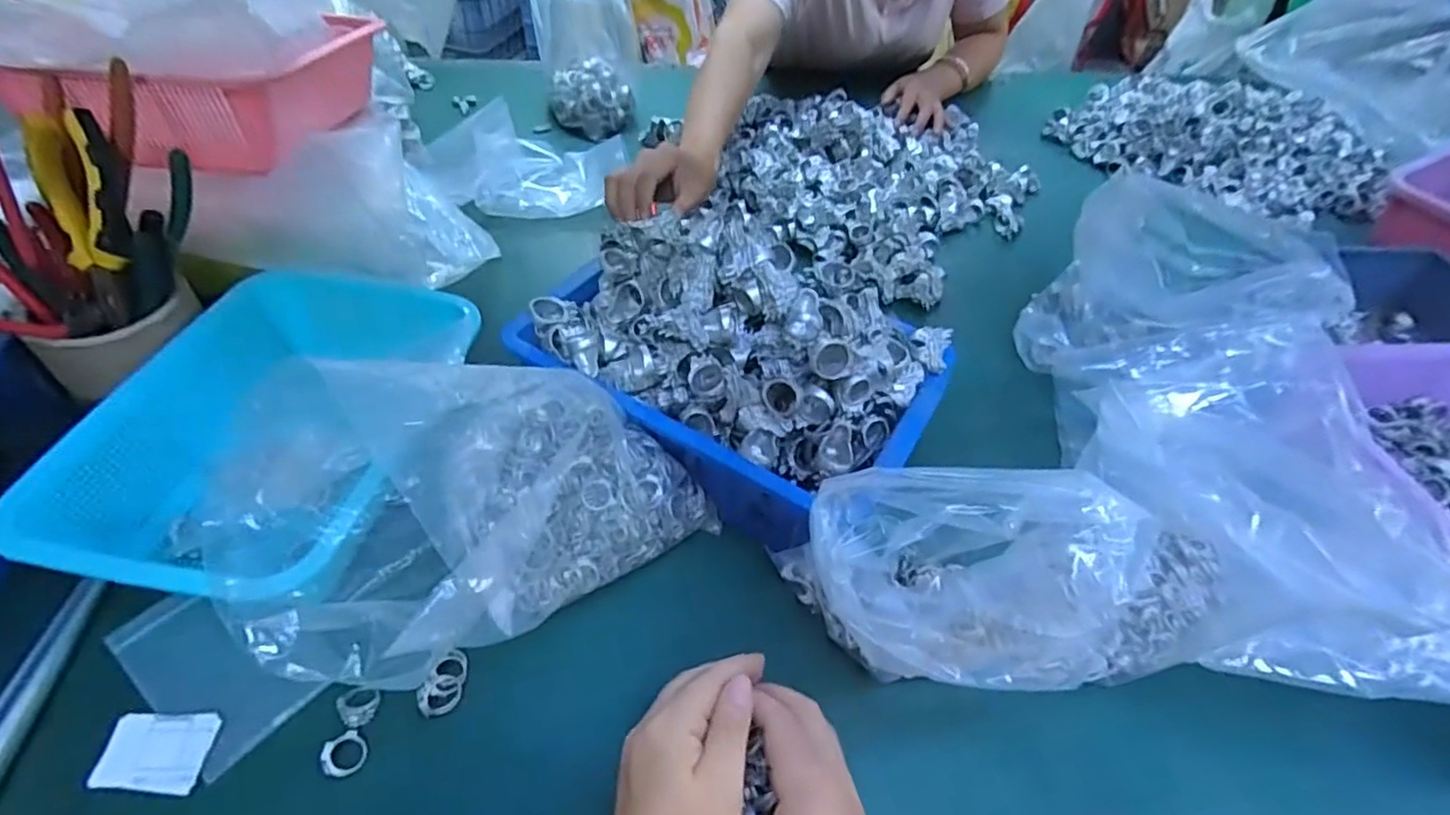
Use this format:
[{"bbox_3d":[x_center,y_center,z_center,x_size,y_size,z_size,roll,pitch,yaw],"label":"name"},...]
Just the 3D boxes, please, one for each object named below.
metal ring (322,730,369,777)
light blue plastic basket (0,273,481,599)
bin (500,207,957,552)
[{"bbox_3d":[-0.210,0.192,0.367,0.021,0.006,0.022,3,47,-3],"label":"metal ring"},{"bbox_3d":[-0.304,0.008,0.462,0.211,0.055,0.264,9,47,3],"label":"light blue plastic basket"},{"bbox_3d":[0.009,-0.043,0.502,0.293,0.154,0.196,25,50,17],"label":"bin"}]

